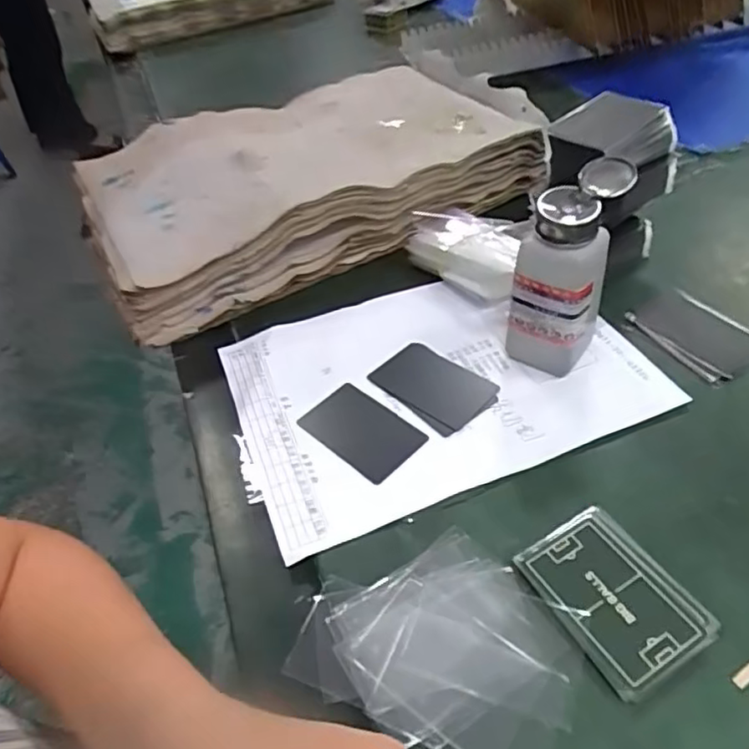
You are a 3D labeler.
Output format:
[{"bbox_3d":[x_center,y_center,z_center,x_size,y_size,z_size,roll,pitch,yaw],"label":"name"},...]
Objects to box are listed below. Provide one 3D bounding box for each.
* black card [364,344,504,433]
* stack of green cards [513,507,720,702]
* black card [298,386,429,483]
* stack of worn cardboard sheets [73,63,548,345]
[{"bbox_3d":[0.043,0.006,0.459,0.084,0.004,0.052,30,55,31],"label":"black card"},{"bbox_3d":[0.128,0.118,0.335,0.065,0.009,0.090,-25,47,-18],"label":"stack of green cards"},{"bbox_3d":[-0.009,0.039,0.437,0.081,0.004,0.054,33,57,32],"label":"black card"},{"bbox_3d":[-0.066,-0.205,0.638,0.429,0.089,0.250,-23,47,-16],"label":"stack of worn cardboard sheets"}]

